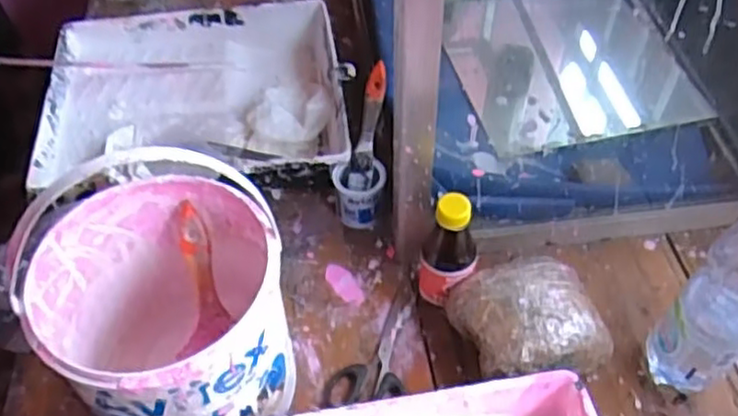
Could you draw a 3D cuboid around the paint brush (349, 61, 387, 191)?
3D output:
[{"bbox_3d":[0.000,-0.086,0.735,0.025,0.133,0.007,13,12,13],"label":"paint brush"}]

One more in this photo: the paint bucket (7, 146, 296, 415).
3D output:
[{"bbox_3d":[-0.157,0.104,0.580,0.174,0.195,0.181,-1,51,2],"label":"paint bucket"}]

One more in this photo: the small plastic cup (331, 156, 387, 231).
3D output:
[{"bbox_3d":[-0.009,-0.013,0.750,0.054,0.053,0.048,-2,51,1],"label":"small plastic cup"}]

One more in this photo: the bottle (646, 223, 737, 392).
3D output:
[{"bbox_3d":[0.287,0.077,0.553,0.055,0.238,0.062,-36,58,-24],"label":"bottle"}]

